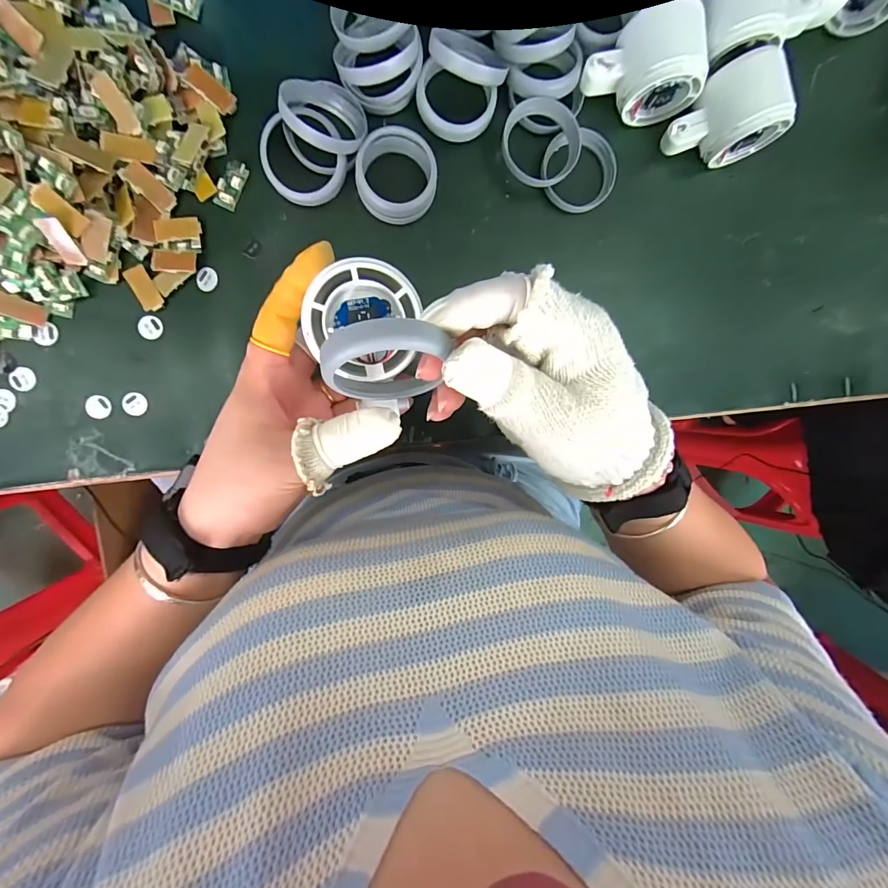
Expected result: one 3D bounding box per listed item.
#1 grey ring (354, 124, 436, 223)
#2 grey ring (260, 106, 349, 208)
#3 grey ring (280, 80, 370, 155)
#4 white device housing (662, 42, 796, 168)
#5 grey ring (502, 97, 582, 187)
[{"bbox_3d":[-0.035,-0.198,0.309,0.057,0.021,0.057,0,93,-6],"label":"grey ring"},{"bbox_3d":[-0.099,-0.204,0.297,0.058,0.006,0.058,-1,105,-5],"label":"grey ring"},{"bbox_3d":[-0.085,-0.232,0.295,0.059,0.017,0.059,-4,79,-31],"label":"grey ring"},{"bbox_3d":[0.212,-0.249,0.320,0.076,0.053,0.059,-24,96,-4],"label":"white device housing"},{"bbox_3d":[0.073,-0.229,0.316,0.061,0.008,0.055,30,104,-12],"label":"grey ring"}]

